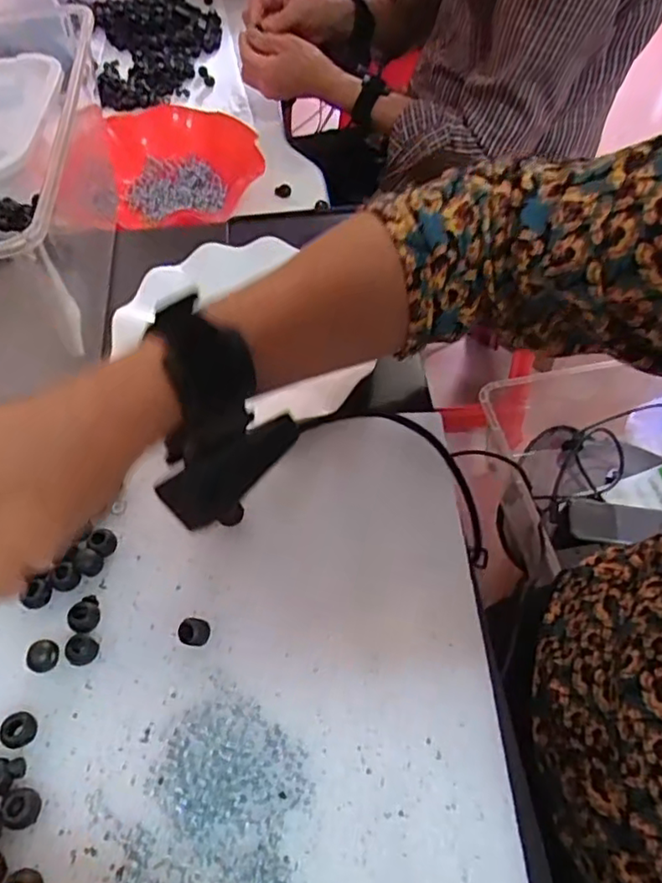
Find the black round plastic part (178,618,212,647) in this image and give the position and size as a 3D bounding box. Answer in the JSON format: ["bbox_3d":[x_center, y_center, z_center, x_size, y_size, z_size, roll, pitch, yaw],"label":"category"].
[{"bbox_3d":[-0.069,0.098,0.316,0.015,0.013,0.014,-2,54,2],"label":"black round plastic part"}]

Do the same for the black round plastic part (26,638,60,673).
[{"bbox_3d":[-0.145,0.108,0.312,0.013,0.009,0.015,24,59,19],"label":"black round plastic part"}]

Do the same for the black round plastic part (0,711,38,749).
[{"bbox_3d":[-0.148,0.136,0.292,0.014,0.009,0.015,-2,54,2],"label":"black round plastic part"}]

